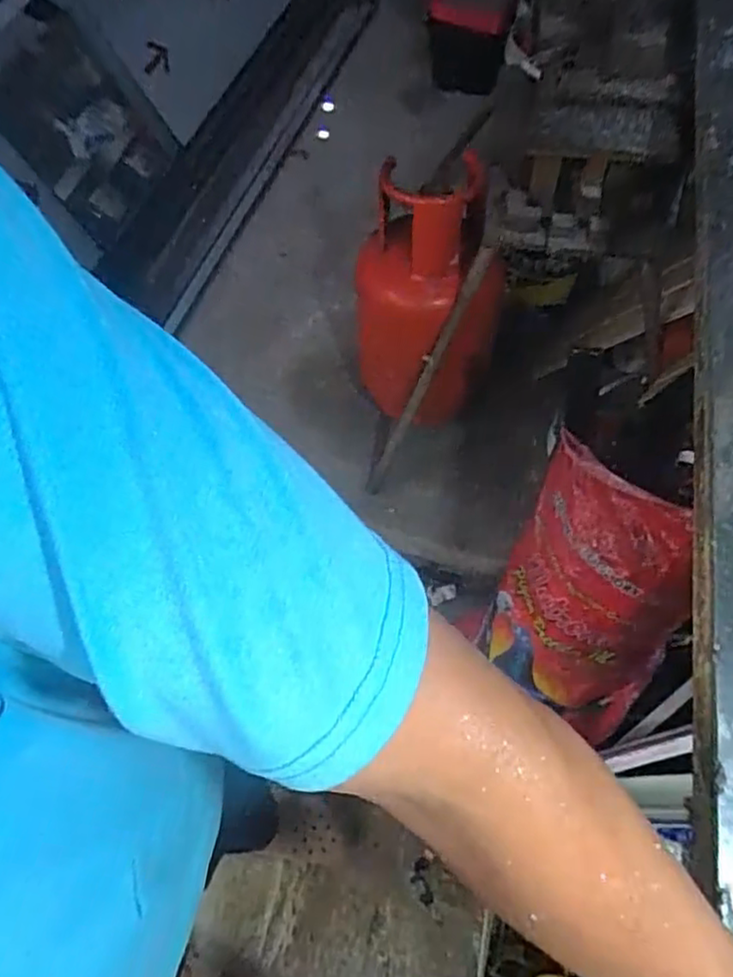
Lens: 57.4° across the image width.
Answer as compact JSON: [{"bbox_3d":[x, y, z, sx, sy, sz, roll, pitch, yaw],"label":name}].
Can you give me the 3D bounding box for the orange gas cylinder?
[{"bbox_3d":[0.125,-0.397,1.393,0.306,0.546,0.354,-3,61,2],"label":"orange gas cylinder"}]

